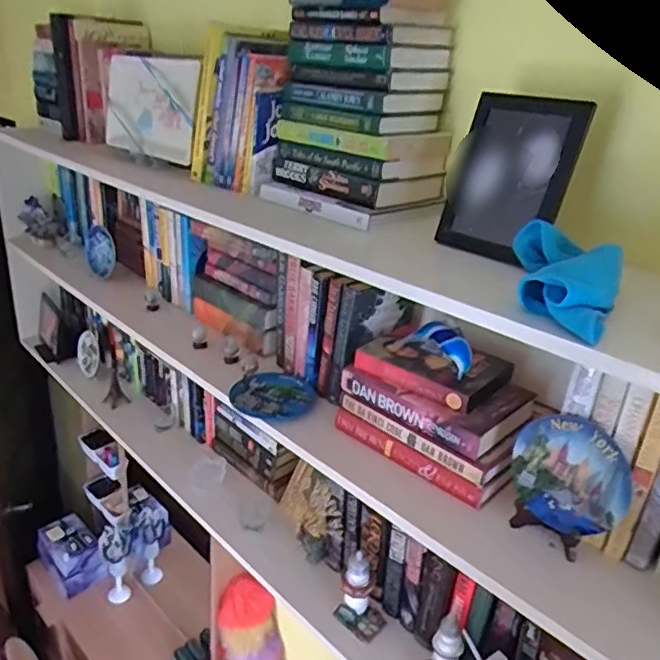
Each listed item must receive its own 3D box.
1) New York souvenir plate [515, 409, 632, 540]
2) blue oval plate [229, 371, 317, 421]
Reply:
[{"bbox_3d":[0.285,0.172,0.706,0.034,0.131,0.140,-18,32,-41],"label":"New York souvenir plate"},{"bbox_3d":[-0.092,0.109,0.988,0.138,0.022,0.121,12,24,16],"label":"blue oval plate"}]

